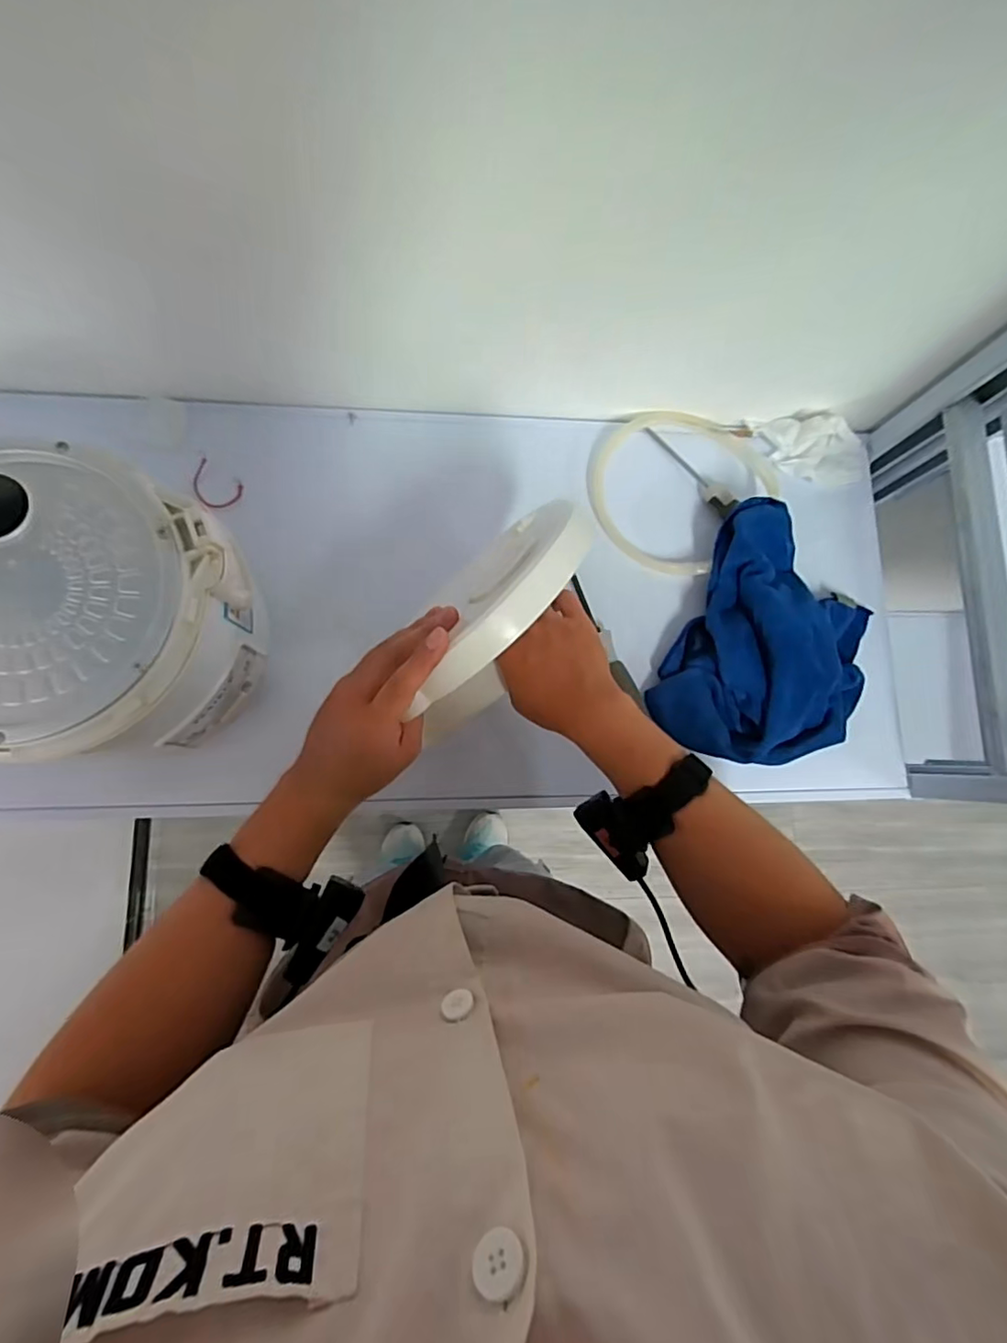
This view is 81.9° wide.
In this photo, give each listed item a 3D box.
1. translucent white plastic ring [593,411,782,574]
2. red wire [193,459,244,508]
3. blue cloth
[{"bbox_3d":[0.184,-0.197,0.607,0.189,0.021,0.178,1,81,-5],"label":"translucent white plastic ring"},{"bbox_3d":[-0.280,-0.178,0.558,0.048,0.007,0.036,34,80,1],"label":"red wire"},{"bbox_3d":[0.270,-0.027,0.568,0.189,0.060,0.248,25,80,-1],"label":"blue cloth"}]

